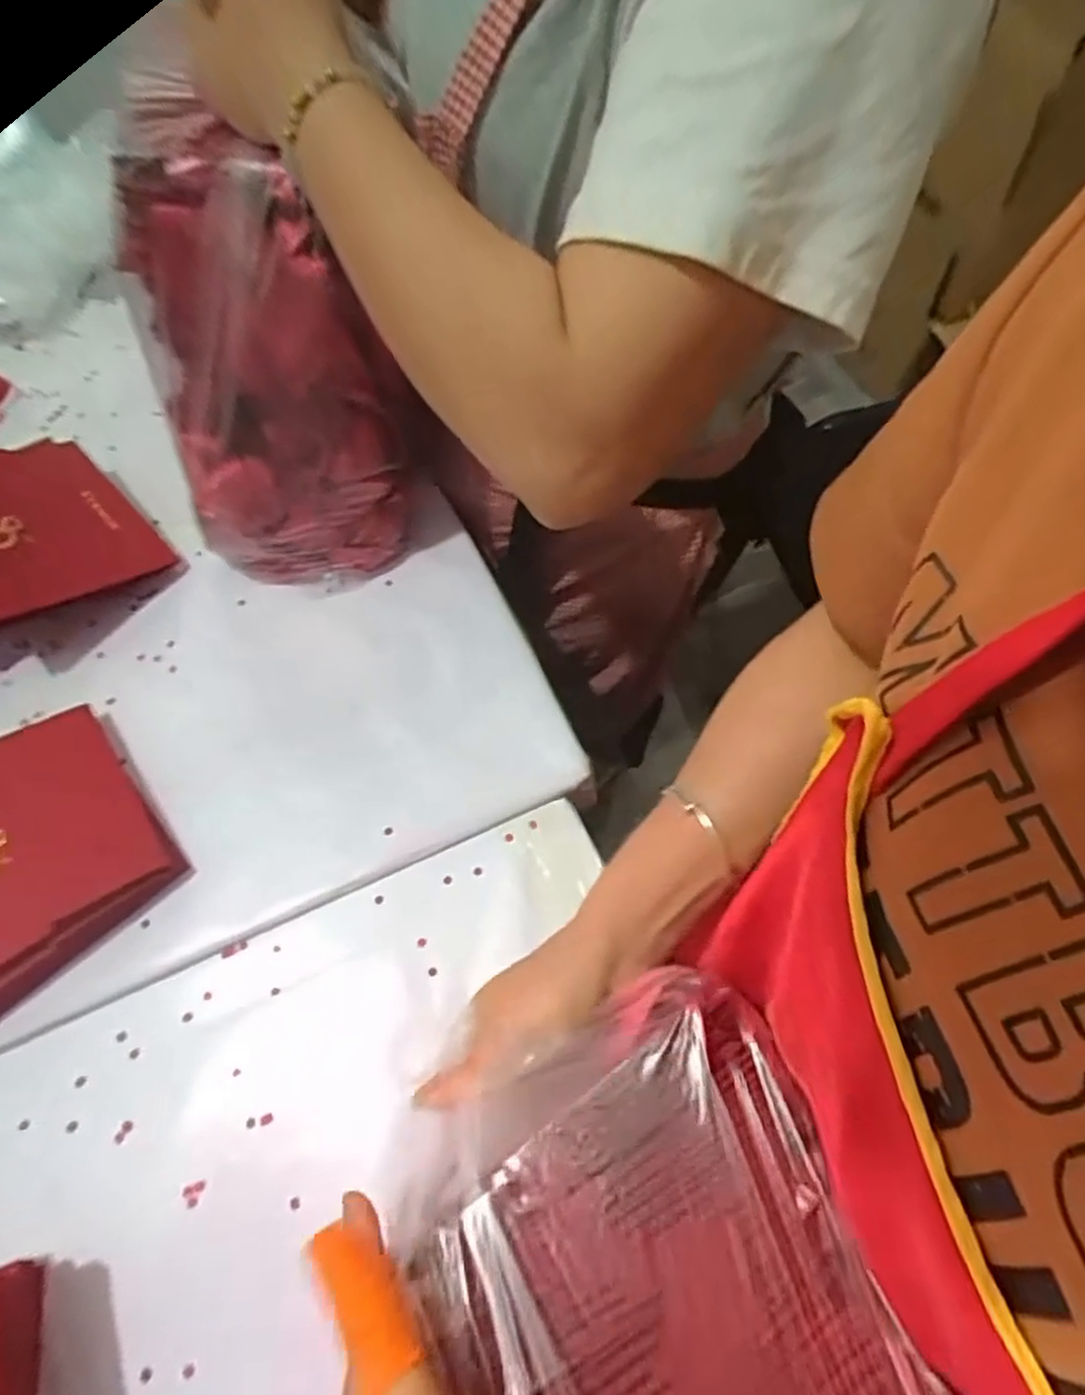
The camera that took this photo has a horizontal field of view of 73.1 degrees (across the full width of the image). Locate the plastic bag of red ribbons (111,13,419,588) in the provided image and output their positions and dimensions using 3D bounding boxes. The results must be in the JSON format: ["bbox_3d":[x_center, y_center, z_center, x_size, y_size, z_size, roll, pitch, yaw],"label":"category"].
[{"bbox_3d":[-0.182,-0.195,0.460,0.140,0.250,0.153,-33,66,-14],"label":"plastic bag of red ribbons"}]

